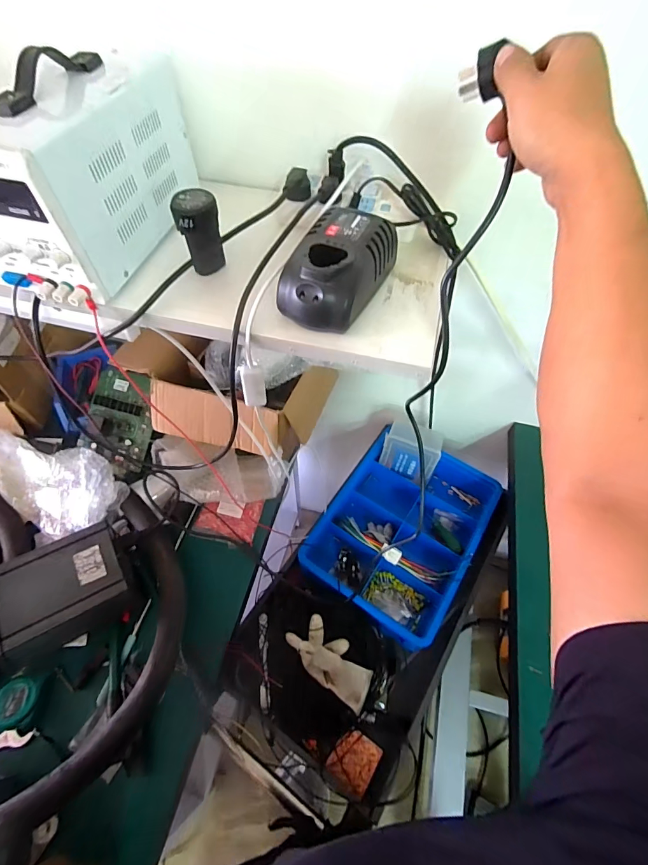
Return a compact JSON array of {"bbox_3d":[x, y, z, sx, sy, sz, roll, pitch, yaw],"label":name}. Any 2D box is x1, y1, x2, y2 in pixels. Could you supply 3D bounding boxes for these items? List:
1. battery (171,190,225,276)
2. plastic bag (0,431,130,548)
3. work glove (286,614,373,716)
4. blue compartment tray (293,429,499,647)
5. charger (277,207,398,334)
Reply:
[{"bbox_3d":[-0.139,-0.224,0.443,0.047,0.079,0.044,-11,59,-7],"label":"battery"},{"bbox_3d":[-0.510,0.078,0.713,0.288,0.072,0.161,33,63,18],"label":"plastic bag"},{"bbox_3d":[0.014,0.409,0.696,0.166,0.060,0.076,44,67,8],"label":"work glove"},{"bbox_3d":[0.175,0.213,0.887,0.305,0.125,0.417,29,62,16],"label":"blue compartment tray"},{"bbox_3d":[0.017,-0.173,0.412,0.095,0.053,0.141,24,61,14],"label":"charger"}]

